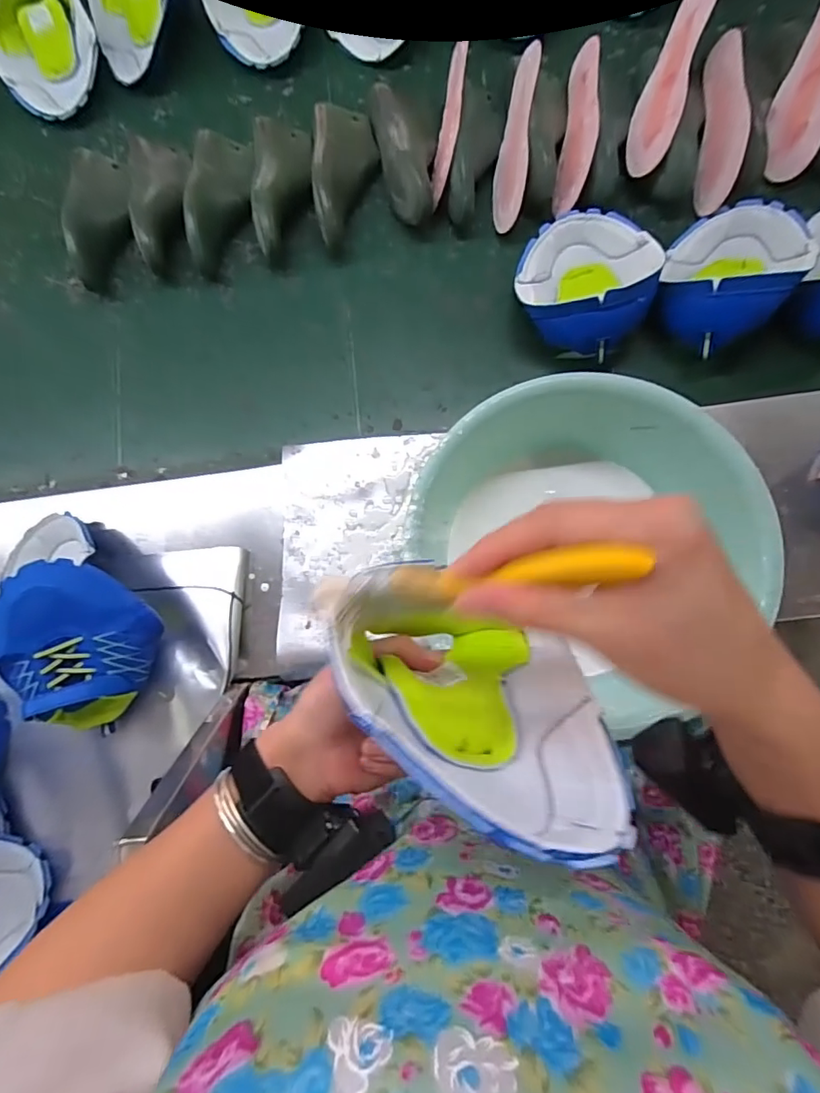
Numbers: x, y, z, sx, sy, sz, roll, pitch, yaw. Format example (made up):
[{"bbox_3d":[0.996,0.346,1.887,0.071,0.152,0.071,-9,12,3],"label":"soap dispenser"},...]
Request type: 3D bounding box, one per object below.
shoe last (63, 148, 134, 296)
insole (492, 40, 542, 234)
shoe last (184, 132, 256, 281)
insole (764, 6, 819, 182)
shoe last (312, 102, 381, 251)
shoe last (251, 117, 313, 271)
[{"bbox_3d":[-0.394,-0.436,0.651,0.074,0.059,0.191,-3,83,5],"label":"shoe last"},{"bbox_3d":[0.123,-0.476,0.605,0.010,0.070,0.182,3,97,-24],"label":"insole"},{"bbox_3d":[-0.236,-0.439,0.641,0.075,0.067,0.180,-1,83,5],"label":"shoe last"},{"bbox_3d":[0.455,-0.524,0.565,0.063,0.017,0.195,31,117,45],"label":"insole"},{"bbox_3d":[-0.082,-0.464,0.630,0.076,0.057,0.186,-1,83,5],"label":"shoe last"},{"bbox_3d":[-0.160,-0.457,0.642,0.074,0.062,0.187,-2,83,5],"label":"shoe last"}]

